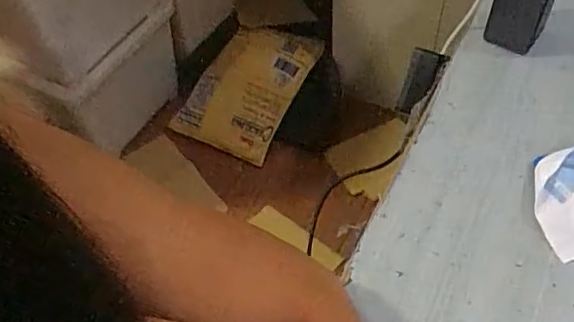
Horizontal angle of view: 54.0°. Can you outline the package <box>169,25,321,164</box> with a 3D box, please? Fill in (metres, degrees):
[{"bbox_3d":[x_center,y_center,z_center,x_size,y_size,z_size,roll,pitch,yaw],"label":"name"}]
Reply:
[{"bbox_3d":[-0.099,-0.205,1.510,0.268,0.065,0.404,22,72,20],"label":"package"}]

